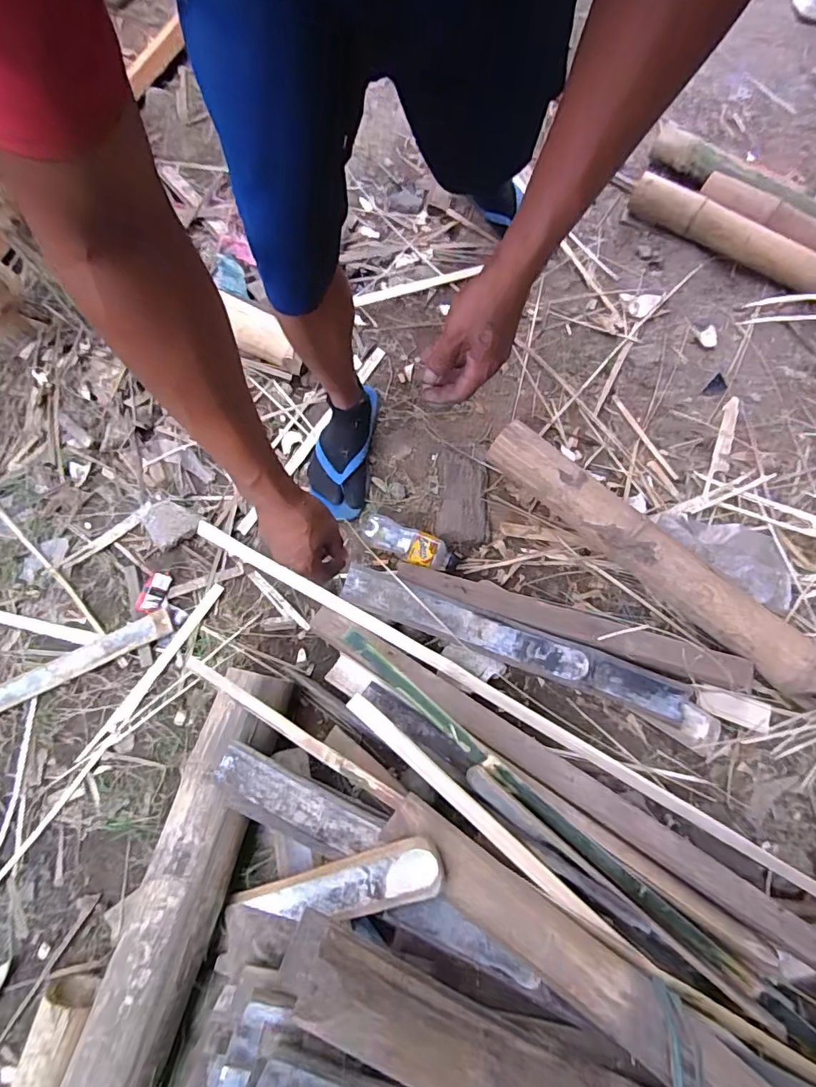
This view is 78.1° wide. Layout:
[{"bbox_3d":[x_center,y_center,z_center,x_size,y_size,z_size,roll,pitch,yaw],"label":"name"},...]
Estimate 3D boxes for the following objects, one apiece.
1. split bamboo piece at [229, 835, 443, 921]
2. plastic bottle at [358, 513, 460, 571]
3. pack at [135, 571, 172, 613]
[{"bbox_3d":[-0.097,0.438,0.638,0.320,0.020,0.068,-28,70,24],"label":"split bamboo piece"},{"bbox_3d":[-0.002,-0.001,0.867,0.184,0.053,0.053,24,72,3],"label":"plastic bottle"},{"bbox_3d":[-0.430,0.082,0.852,0.039,0.012,0.073,10,71,3],"label":"pack"}]

